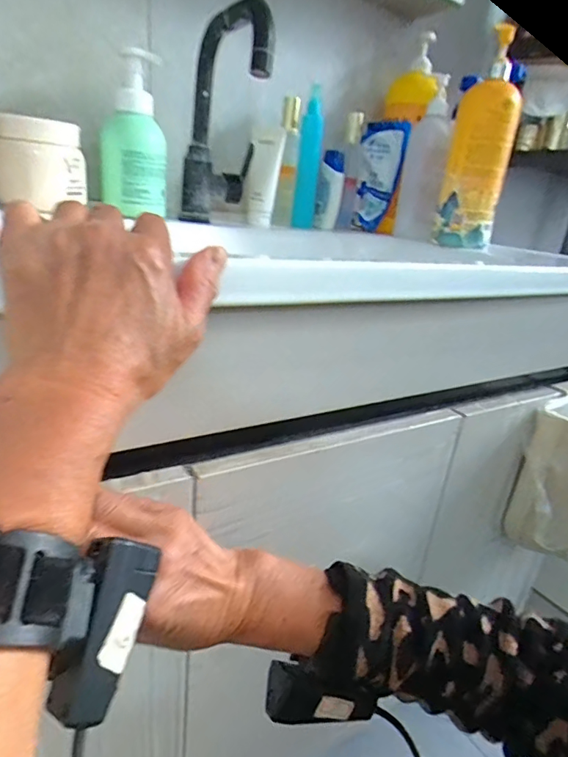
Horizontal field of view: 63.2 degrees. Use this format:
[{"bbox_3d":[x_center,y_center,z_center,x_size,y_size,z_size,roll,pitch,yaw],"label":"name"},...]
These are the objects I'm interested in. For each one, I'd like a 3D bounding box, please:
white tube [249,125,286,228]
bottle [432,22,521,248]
[{"bbox_3d":[-0.028,-0.313,0.718,0.047,0.138,0.027,2,21,-11],"label":"white tube"},{"bbox_3d":[0.273,-0.318,0.654,0.086,0.264,0.067,12,21,15],"label":"bottle"}]

